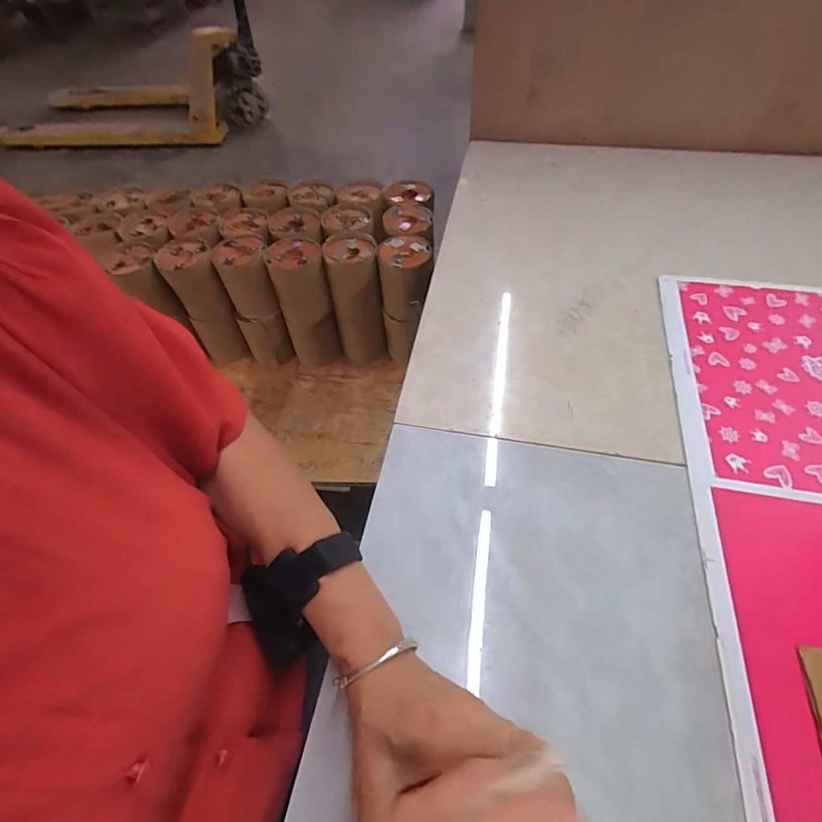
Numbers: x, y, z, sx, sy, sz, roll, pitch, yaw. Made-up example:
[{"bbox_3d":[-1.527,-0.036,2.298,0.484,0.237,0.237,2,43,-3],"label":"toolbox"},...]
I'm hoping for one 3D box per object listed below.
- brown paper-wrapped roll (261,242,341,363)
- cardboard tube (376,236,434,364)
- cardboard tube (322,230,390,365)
[{"bbox_3d":[-0.176,-0.171,0.773,0.086,0.213,0.095,-15,55,-8],"label":"brown paper-wrapped roll"},{"bbox_3d":[-0.004,-0.181,0.772,0.083,0.204,0.087,7,55,8],"label":"cardboard tube"},{"bbox_3d":[-0.091,-0.185,0.788,0.082,0.211,0.096,-7,54,-2],"label":"cardboard tube"}]

